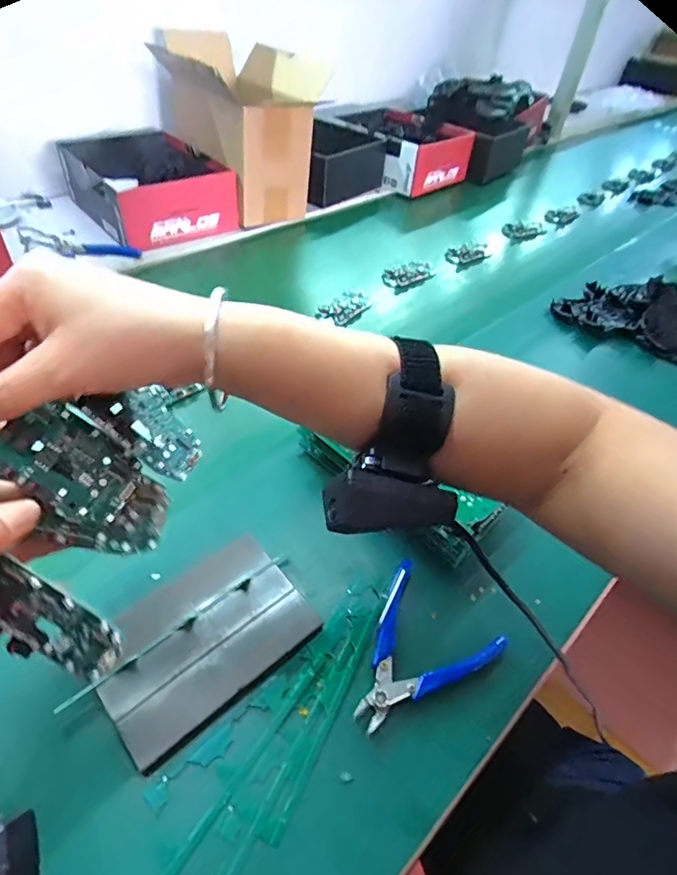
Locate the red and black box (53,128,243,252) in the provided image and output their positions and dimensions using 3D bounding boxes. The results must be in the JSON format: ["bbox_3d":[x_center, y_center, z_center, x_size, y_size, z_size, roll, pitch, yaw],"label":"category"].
[{"bbox_3d":[-0.310,-0.413,0.824,0.185,0.097,0.254,-30,56,-31],"label":"red and black box"}]

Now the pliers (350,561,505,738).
[{"bbox_3d":[0.058,0.167,0.390,0.099,0.011,0.123,33,51,23],"label":"pliers"}]

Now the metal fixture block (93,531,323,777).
[{"bbox_3d":[-0.102,0.147,0.385,0.150,0.015,0.106,-31,56,-31],"label":"metal fixture block"}]

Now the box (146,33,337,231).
[{"bbox_3d":[-0.175,-0.520,0.865,0.182,0.216,0.289,-26,54,-28],"label":"box"}]

